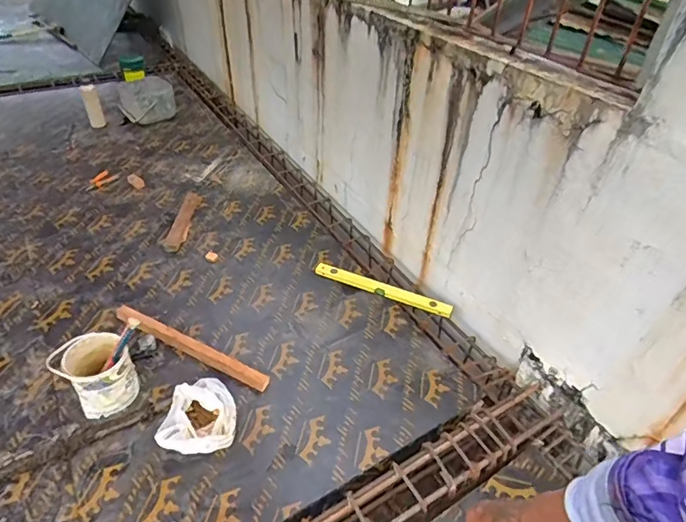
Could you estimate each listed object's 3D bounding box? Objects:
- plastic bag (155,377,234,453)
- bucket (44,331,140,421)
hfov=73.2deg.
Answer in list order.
[{"bbox_3d":[-0.452,0.489,1.425,0.229,0.099,0.235,-21,47,-26],"label":"plastic bag"},{"bbox_3d":[-0.770,0.367,1.474,0.197,0.205,0.188,2,41,-2],"label":"bucket"}]

